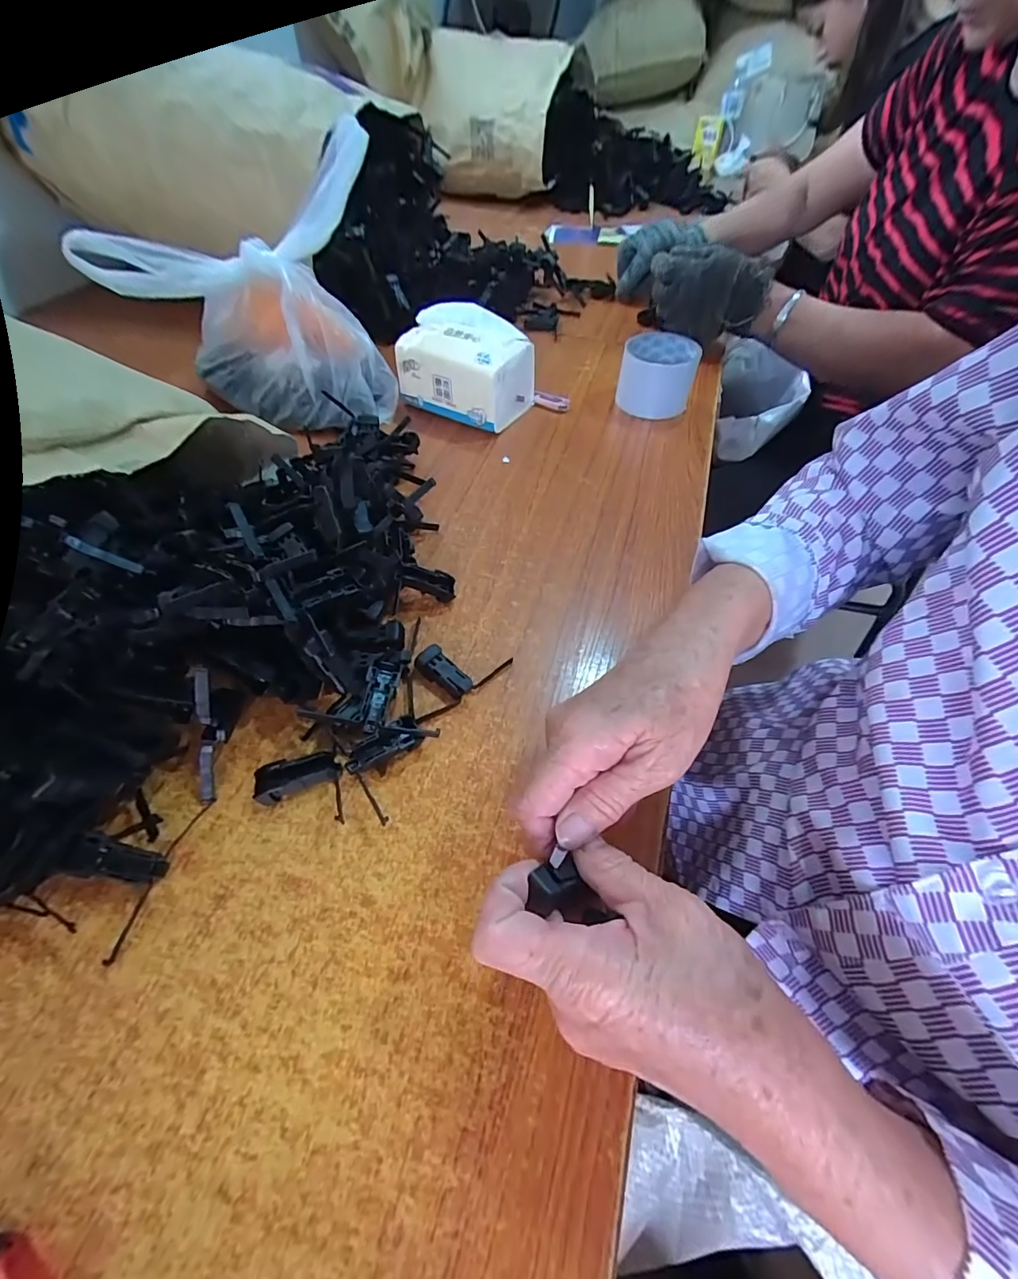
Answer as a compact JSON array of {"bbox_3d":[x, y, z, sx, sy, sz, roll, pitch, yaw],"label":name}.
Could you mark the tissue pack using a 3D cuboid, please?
[{"bbox_3d":[-0.045,-0.310,0.543,0.135,0.090,0.099,25,56,16],"label":"tissue pack"}]

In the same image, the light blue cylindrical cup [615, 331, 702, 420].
[{"bbox_3d":[0.175,-0.309,0.565,0.084,0.064,0.077,16,54,11],"label":"light blue cylindrical cup"}]

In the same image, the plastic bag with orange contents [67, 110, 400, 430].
[{"bbox_3d":[-0.256,-0.362,0.507,0.257,0.205,0.175,14,54,9],"label":"plastic bag with orange contents"}]

